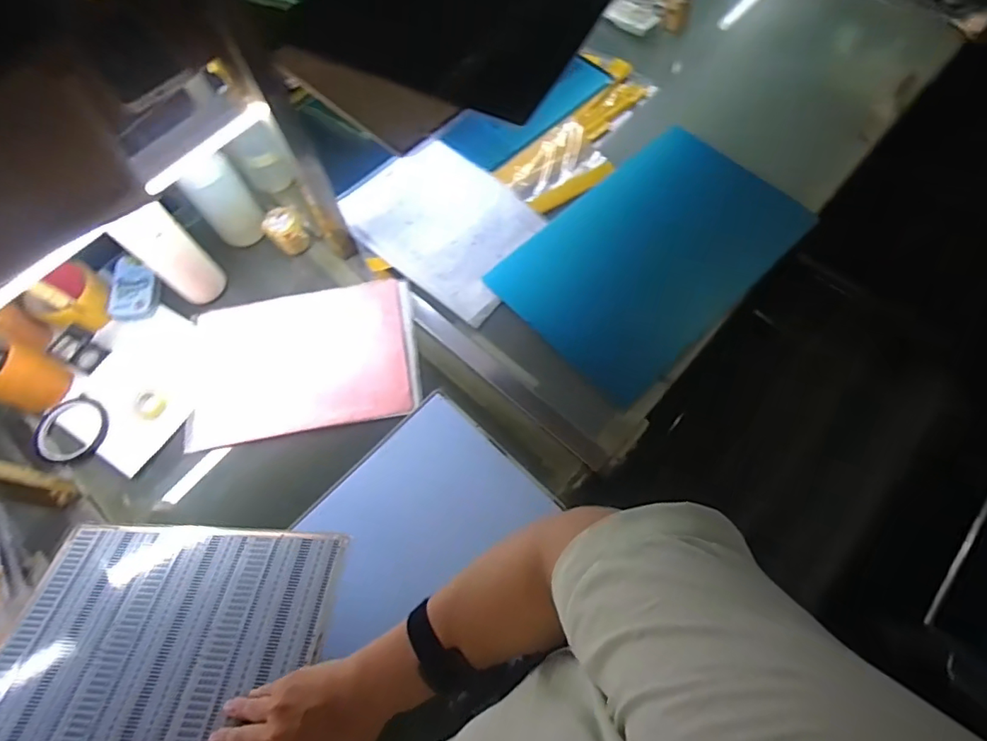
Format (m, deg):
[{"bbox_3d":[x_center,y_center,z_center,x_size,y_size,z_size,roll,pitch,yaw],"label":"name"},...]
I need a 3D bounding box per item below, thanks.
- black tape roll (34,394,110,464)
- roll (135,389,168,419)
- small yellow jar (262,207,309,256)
[{"bbox_3d":[-0.562,0.077,0.702,0.082,0.015,0.088,-1,67,2],"label":"black tape roll"},{"bbox_3d":[-0.470,0.046,0.719,0.038,0.011,0.038,-1,67,2],"label":"roll"},{"bbox_3d":[-0.321,-0.217,0.814,0.055,0.059,0.061,-35,71,-12],"label":"small yellow jar"}]

